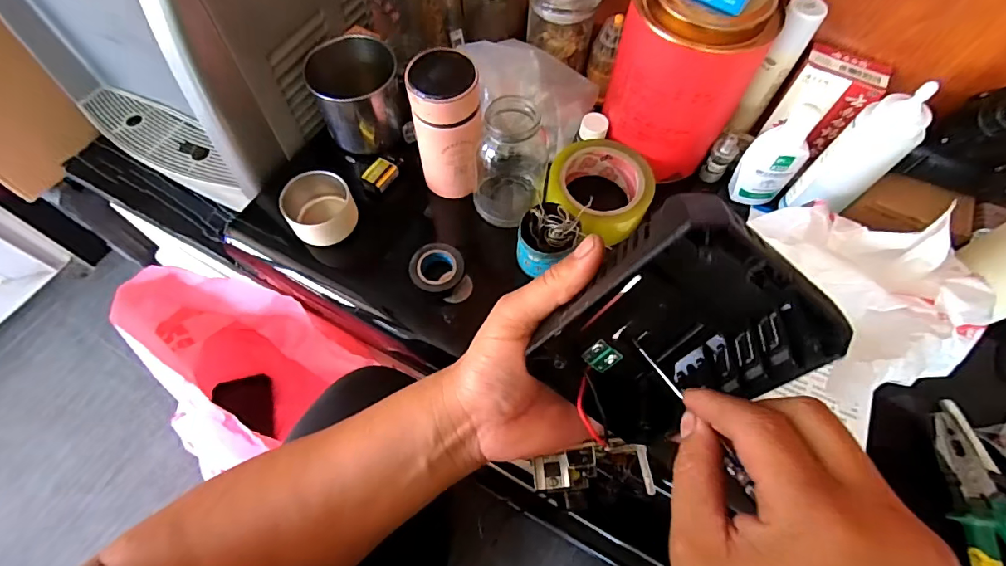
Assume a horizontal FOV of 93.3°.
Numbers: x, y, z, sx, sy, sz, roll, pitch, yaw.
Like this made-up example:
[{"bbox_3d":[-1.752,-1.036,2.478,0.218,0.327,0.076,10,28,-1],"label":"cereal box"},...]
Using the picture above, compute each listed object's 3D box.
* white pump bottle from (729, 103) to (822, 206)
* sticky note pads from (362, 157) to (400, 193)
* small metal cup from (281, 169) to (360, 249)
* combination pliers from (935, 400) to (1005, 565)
[{"bbox_3d":[0.271,-0.124,0.475,0.051,0.112,0.032,37,68,16],"label":"white pump bottle"},{"bbox_3d":[-0.134,-0.117,0.515,0.027,0.012,0.036,25,65,11],"label":"sticky note pads"},{"bbox_3d":[-0.187,-0.075,0.483,0.062,0.049,0.060,1,63,-1],"label":"small metal cup"},{"bbox_3d":[0.387,0.198,0.372,0.051,0.022,0.200,-3,63,-3],"label":"combination pliers"}]

